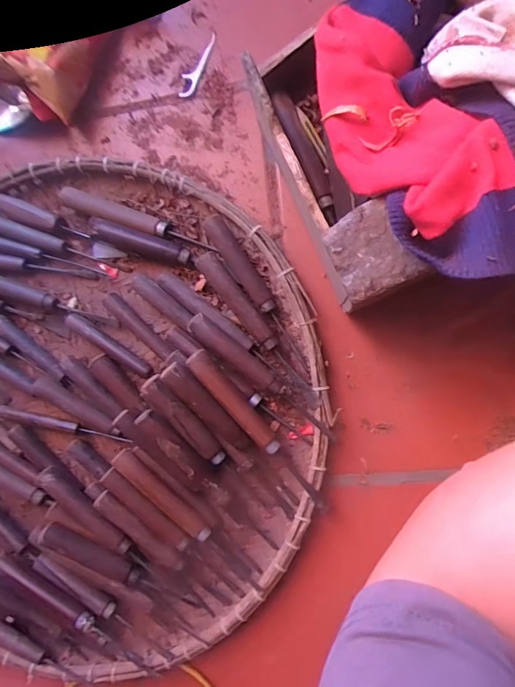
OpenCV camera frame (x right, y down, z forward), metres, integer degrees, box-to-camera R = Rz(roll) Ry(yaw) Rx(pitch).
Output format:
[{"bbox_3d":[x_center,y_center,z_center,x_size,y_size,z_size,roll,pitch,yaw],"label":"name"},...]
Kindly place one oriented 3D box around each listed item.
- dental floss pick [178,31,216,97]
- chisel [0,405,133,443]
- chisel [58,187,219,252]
[{"bbox_3d":[-0.064,-0.290,0.450,0.017,0.004,0.071,25,93,9],"label":"dental floss pick"},{"bbox_3d":[-0.207,0.089,0.458,0.155,0.016,0.015,12,91,9],"label":"chisel"},{"bbox_3d":[-0.125,-0.127,0.444,0.170,0.018,0.019,21,92,9],"label":"chisel"}]

